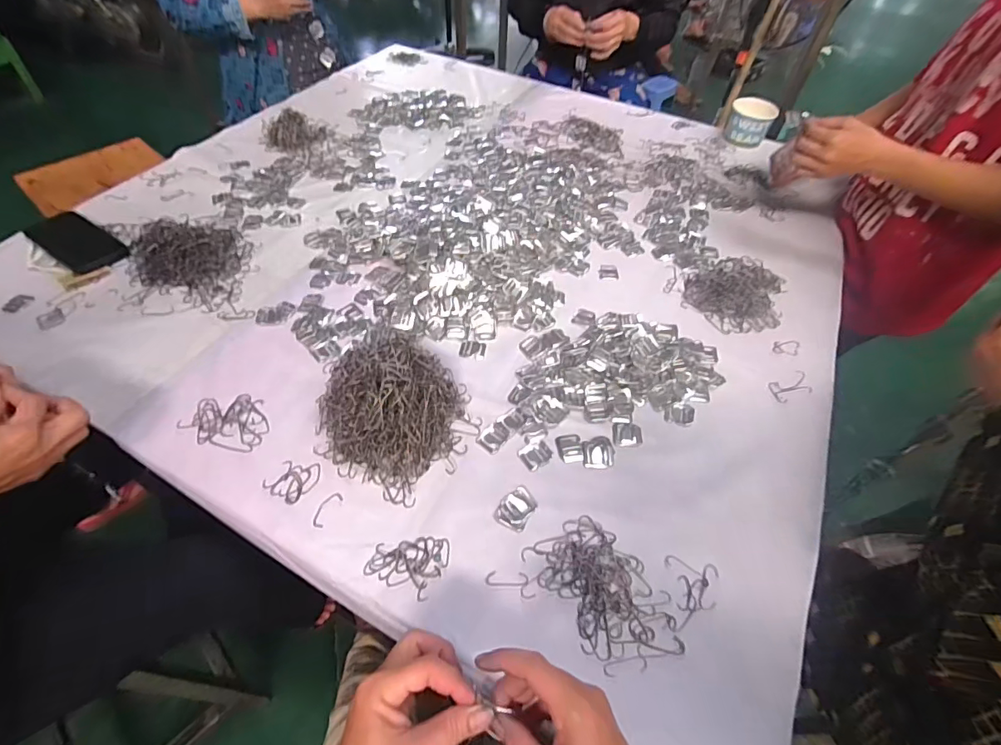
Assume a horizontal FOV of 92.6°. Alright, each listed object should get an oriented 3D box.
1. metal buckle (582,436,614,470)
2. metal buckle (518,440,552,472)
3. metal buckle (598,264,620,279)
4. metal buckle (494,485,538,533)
[{"bbox_3d":[0.117,0.094,0.573,0.036,0.006,0.042,3,52,-1],"label":"metal buckle"},{"bbox_3d":[0.042,0.096,0.566,0.038,0.004,0.031,-33,61,-25],"label":"metal buckle"},{"bbox_3d":[0.180,-0.168,0.797,0.032,0.004,0.039,5,52,1],"label":"metal buckle"},{"bbox_3d":[0.019,0.147,0.526,0.036,0.010,0.048,29,56,18],"label":"metal buckle"}]

